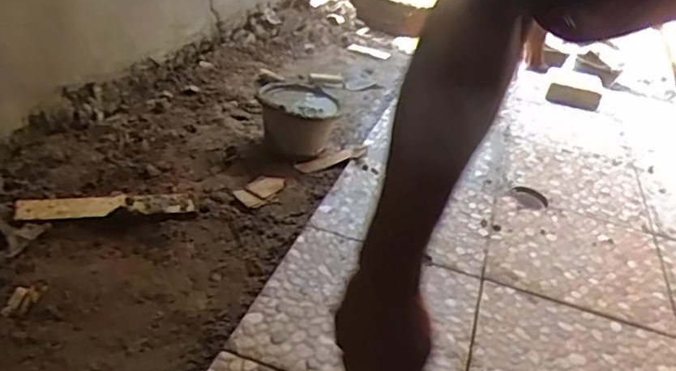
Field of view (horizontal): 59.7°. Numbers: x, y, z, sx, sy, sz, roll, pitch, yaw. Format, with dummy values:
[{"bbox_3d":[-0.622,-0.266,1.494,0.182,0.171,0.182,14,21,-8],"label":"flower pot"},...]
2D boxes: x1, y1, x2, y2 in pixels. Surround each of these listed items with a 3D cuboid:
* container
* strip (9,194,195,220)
[{"bbox_3d":[-0.111,-0.202,1.705,0.220,0.150,0.221,-1,34,-16],"label":"container"},{"bbox_3d":[-0.513,0.045,1.311,0.362,0.013,0.061,-3,50,-18],"label":"strip"}]

